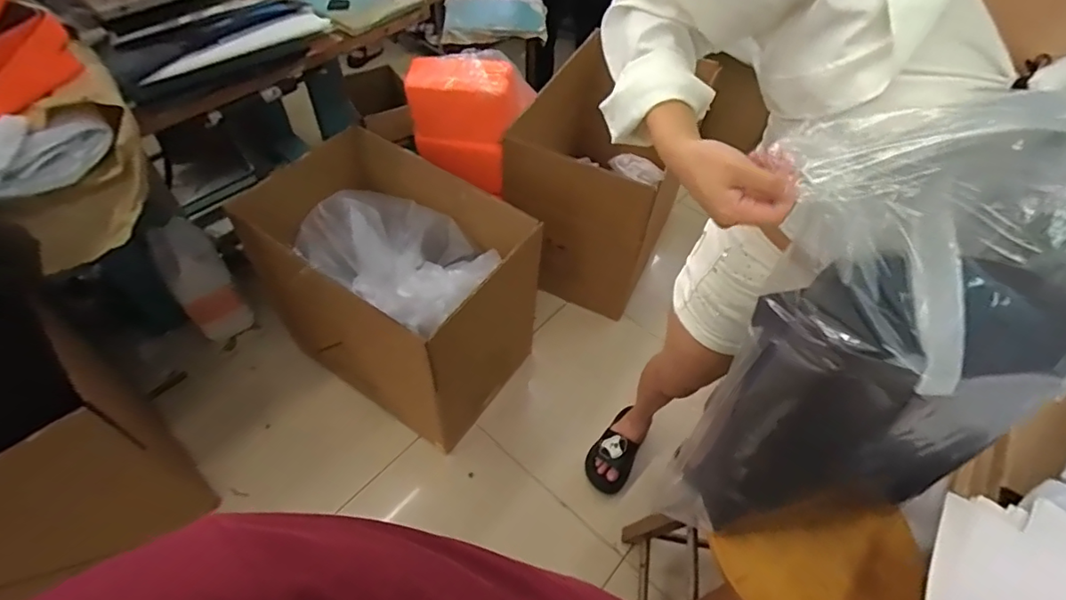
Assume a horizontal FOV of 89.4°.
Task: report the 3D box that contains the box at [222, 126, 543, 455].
[{"bbox_3d":[-0.378,-0.057,1.437,0.712,0.526,0.470,31,56,20],"label":"box"}]

